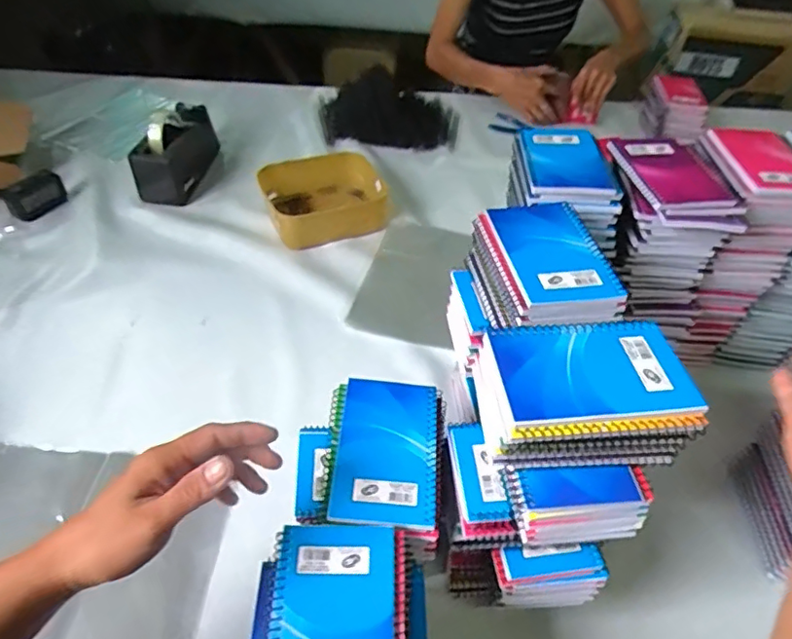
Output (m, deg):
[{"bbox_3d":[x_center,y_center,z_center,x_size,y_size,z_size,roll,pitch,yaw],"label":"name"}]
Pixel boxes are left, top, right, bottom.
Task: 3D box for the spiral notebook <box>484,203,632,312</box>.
[{"bbox_3d":[0.132,-0.061,0.484,0.086,0.013,0.138,-5,48,-8],"label":"spiral notebook"}]

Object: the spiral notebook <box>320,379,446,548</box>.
[{"bbox_3d":[-0.009,0.110,0.469,0.096,0.012,0.134,5,47,1],"label":"spiral notebook"}]

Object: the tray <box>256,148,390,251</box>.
[{"bbox_3d":[-0.113,-0.204,0.937,0.200,0.069,0.157,-13,49,-15],"label":"tray"}]

